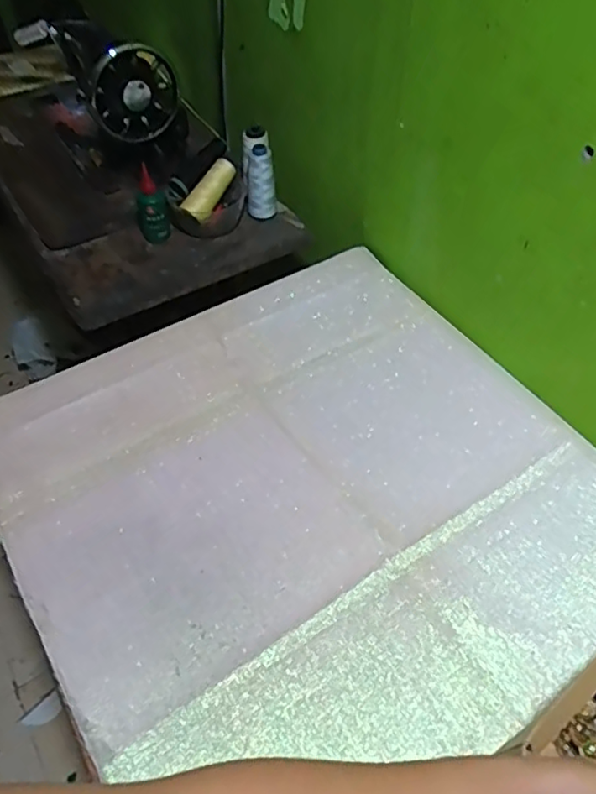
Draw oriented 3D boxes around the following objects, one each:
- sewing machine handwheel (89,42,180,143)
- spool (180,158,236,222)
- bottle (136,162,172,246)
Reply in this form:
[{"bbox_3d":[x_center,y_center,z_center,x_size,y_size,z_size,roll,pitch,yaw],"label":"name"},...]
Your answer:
[{"bbox_3d":[-0.242,-0.450,0.901,0.130,0.125,0.036,-22,54,-18],"label":"sewing machine handwheel"},{"bbox_3d":[-0.136,-0.321,0.938,0.036,0.035,0.112,26,73,21],"label":"spool"},{"bbox_3d":[-0.219,-0.285,0.906,0.045,0.112,0.037,-16,52,-12],"label":"bottle"}]

